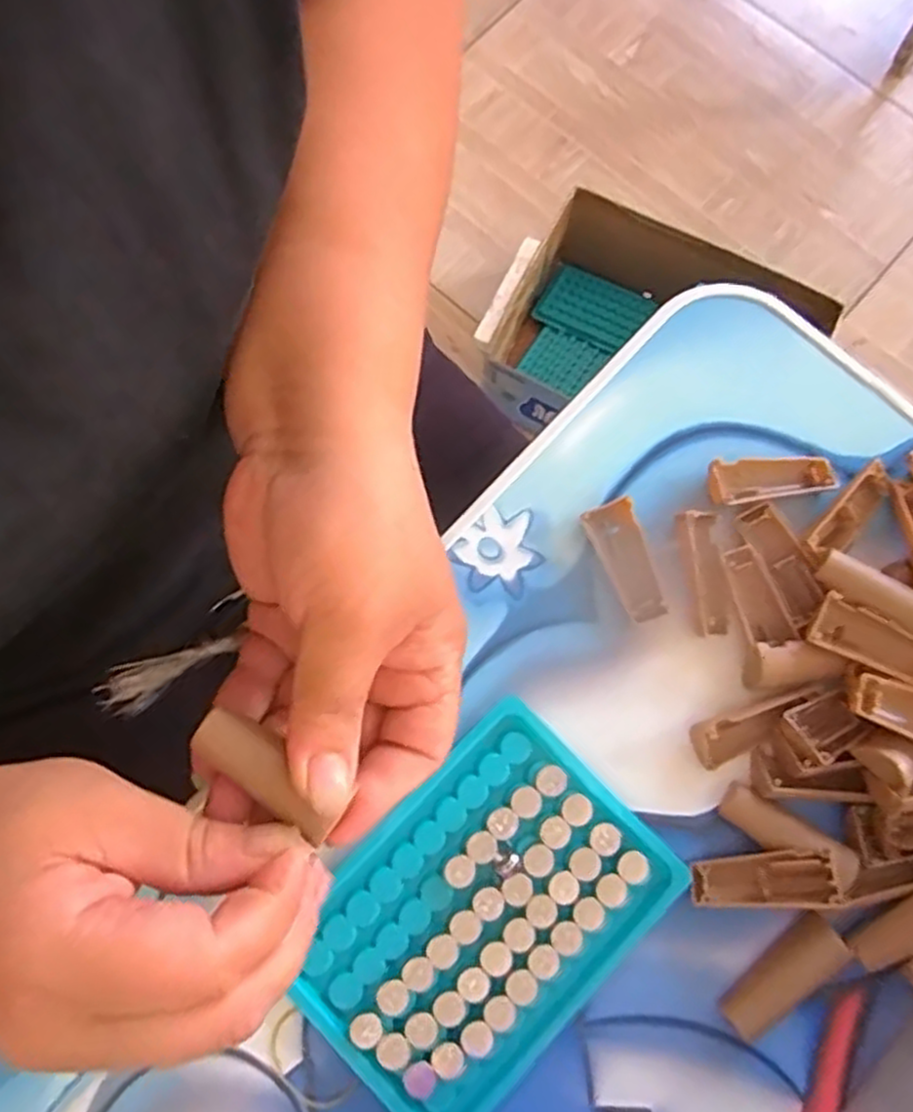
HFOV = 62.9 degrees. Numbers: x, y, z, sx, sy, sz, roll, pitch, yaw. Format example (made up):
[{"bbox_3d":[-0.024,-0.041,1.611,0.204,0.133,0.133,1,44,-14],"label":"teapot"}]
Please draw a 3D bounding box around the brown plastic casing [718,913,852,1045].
[{"bbox_3d":[0.117,0.151,0.268,0.049,0.009,0.018,-40,81,-8],"label":"brown plastic casing"}]

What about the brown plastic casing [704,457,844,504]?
[{"bbox_3d":[0.129,-0.032,0.309,0.051,0.009,0.019,-8,78,-2],"label":"brown plastic casing"}]

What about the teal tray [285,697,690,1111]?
[{"bbox_3d":[0.009,0.131,0.272,0.130,0.008,0.095,-44,82,-9],"label":"teal tray"}]

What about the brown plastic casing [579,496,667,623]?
[{"bbox_3d":[0.069,0.002,0.299,0.019,0.010,0.049,-24,79,-5],"label":"brown plastic casing"}]

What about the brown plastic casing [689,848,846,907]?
[{"bbox_3d":[0.110,0.117,0.269,0.049,0.006,0.019,-12,50,19],"label":"brown plastic casing"}]

